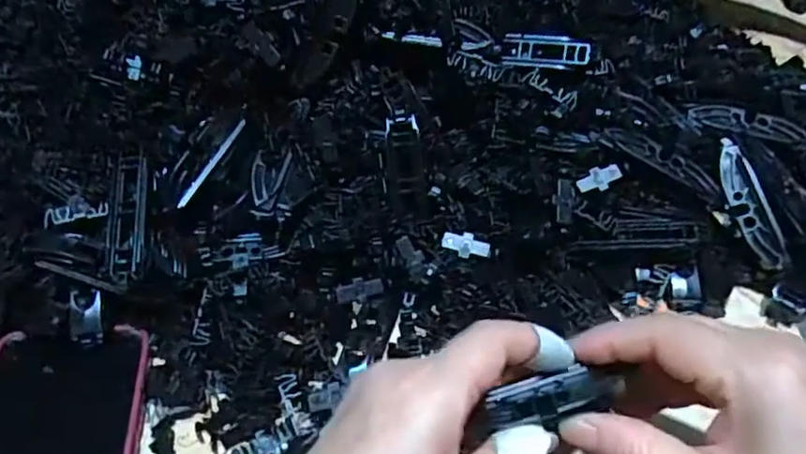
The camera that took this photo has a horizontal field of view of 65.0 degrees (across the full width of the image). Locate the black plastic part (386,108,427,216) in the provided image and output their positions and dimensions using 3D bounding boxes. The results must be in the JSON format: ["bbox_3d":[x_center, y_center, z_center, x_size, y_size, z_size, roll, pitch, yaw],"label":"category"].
[{"bbox_3d":[0.001,-0.035,0.350,0.020,0.056,0.008,-6,13,-1],"label":"black plastic part"}]

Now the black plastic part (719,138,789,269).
[{"bbox_3d":[0.194,-0.013,0.354,0.019,0.010,0.075,-14,76,-9],"label":"black plastic part"}]

